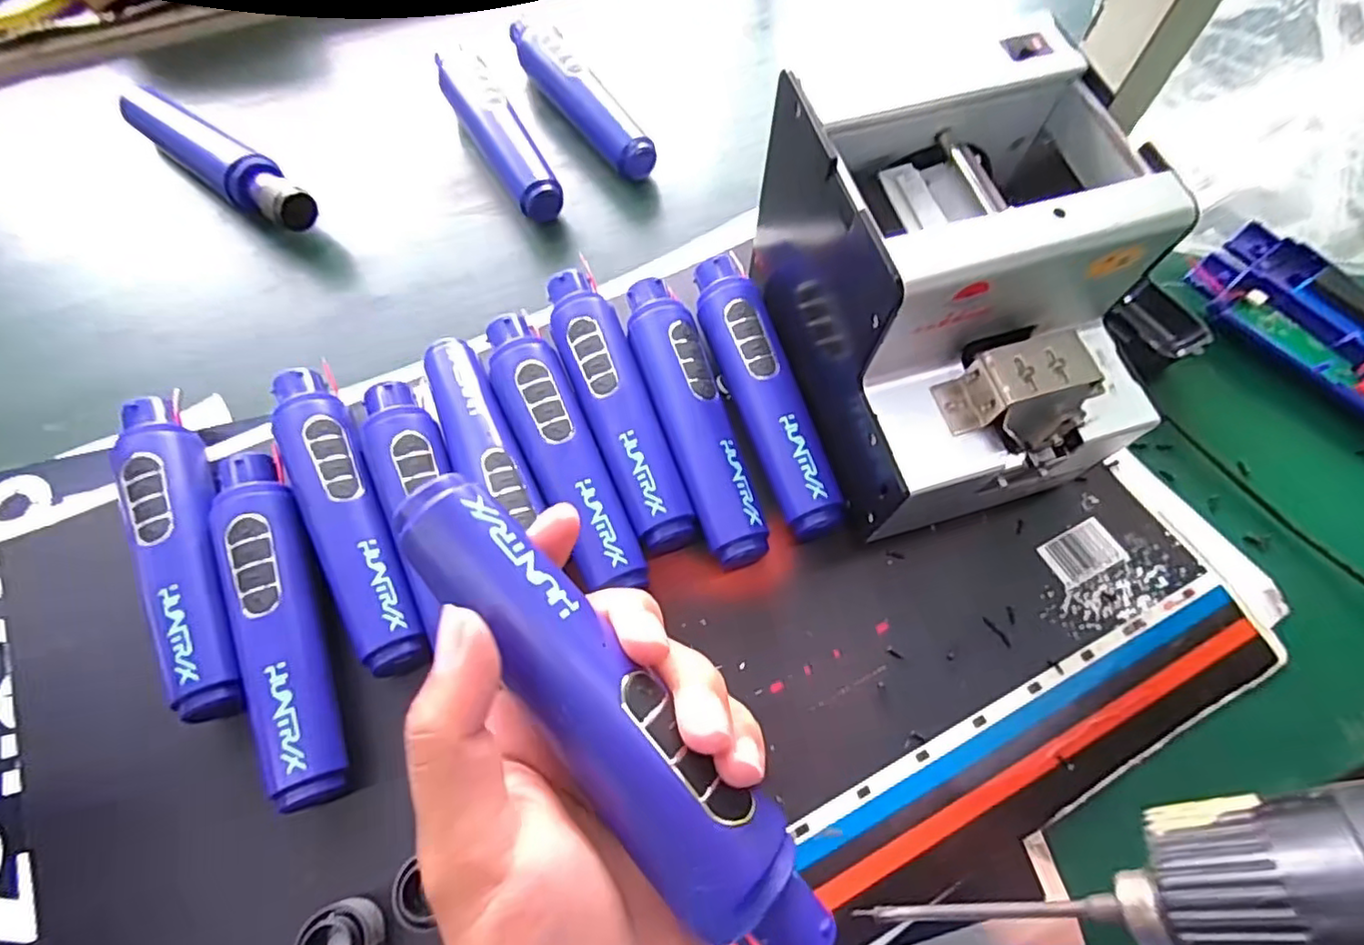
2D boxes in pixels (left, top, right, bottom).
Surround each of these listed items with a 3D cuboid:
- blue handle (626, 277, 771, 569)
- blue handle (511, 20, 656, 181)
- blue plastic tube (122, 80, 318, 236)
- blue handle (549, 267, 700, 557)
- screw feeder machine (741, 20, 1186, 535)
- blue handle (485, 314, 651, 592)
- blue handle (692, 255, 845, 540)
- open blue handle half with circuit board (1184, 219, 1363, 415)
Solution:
[{"bbox_3d":[0.005,-0.031,0.352,0.037,0.035,0.171,-15,66,-6],"label":"blue handle"},{"bbox_3d":[-0.076,-0.281,0.466,0.034,0.029,0.165,-31,69,-13],"label":"blue handle"},{"bbox_3d":[-0.336,-0.225,0.454,0.198,0.035,0.038,34,70,14],"label":"blue plastic tube"},{"bbox_3d":[-0.039,-0.037,0.355,0.041,0.038,0.176,-19,67,-8],"label":"blue handle"},{"bbox_3d":[0.127,-0.083,0.311,0.129,0.142,0.194,-15,66,-6],"label":"screw feeder machine"},{"bbox_3d":[-0.066,-0.013,0.344,0.036,0.040,0.168,-22,68,-10],"label":"blue handle"},{"bbox_3d":[0.045,-0.045,0.357,0.035,0.036,0.172,-18,67,-8],"label":"blue handle"},{"bbox_3d":[0.390,-0.076,0.371,0.074,0.021,0.172,-35,70,-15],"label":"open blue handle half with circuit board"}]

